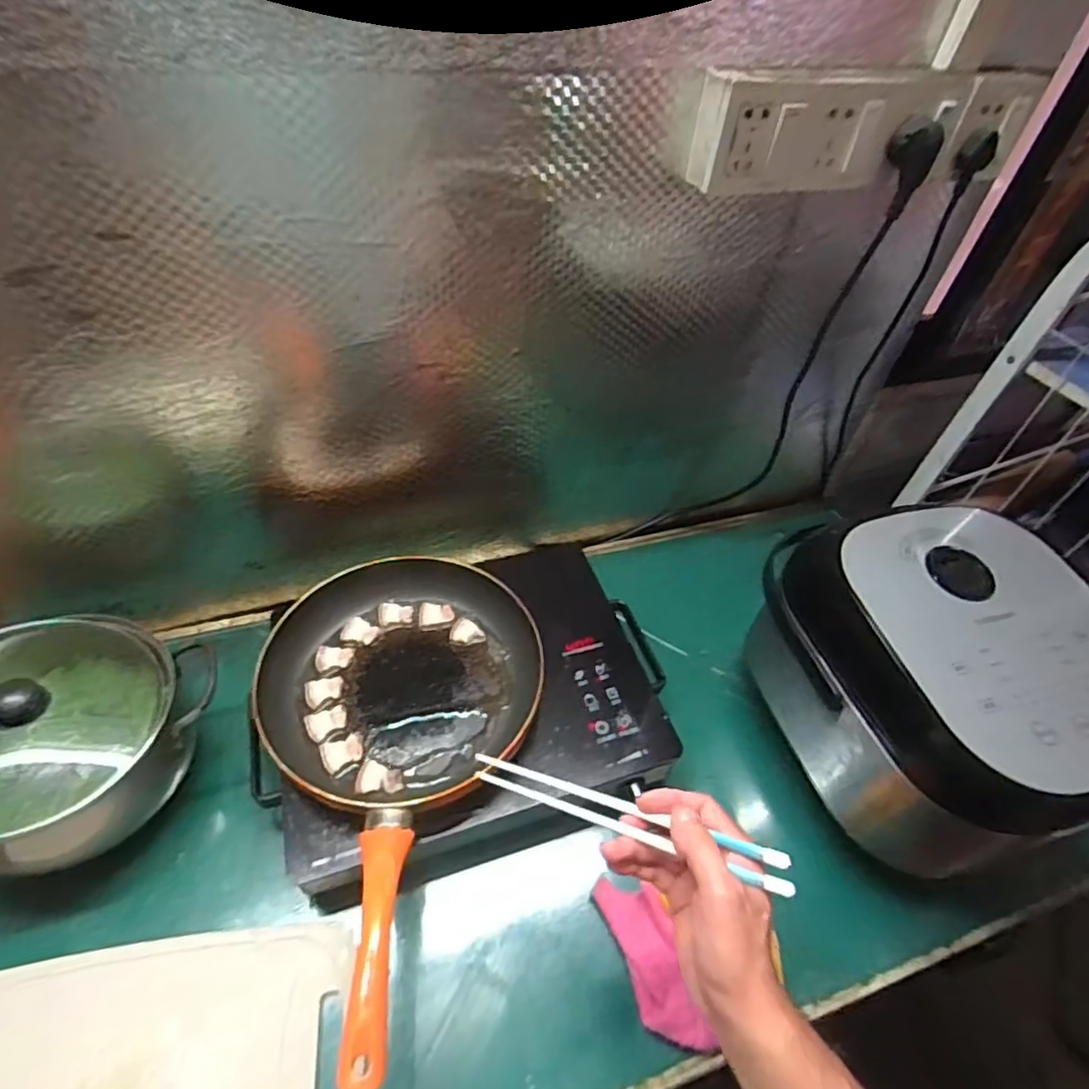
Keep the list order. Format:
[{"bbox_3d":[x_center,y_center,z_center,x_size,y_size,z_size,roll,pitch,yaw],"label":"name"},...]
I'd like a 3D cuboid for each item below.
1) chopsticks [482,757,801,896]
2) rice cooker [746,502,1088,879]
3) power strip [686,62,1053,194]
[{"bbox_3d":[0.054,0.193,0.439,0.233,0.009,0.023,4,41,33],"label":"chopsticks"},{"bbox_3d":[0.391,0.128,0.621,0.265,0.199,0.308,-6,49,-12],"label":"rice cooker"},{"bbox_3d":[0.305,-0.390,0.585,0.361,0.090,0.054,-11,50,-16],"label":"power strip"}]

